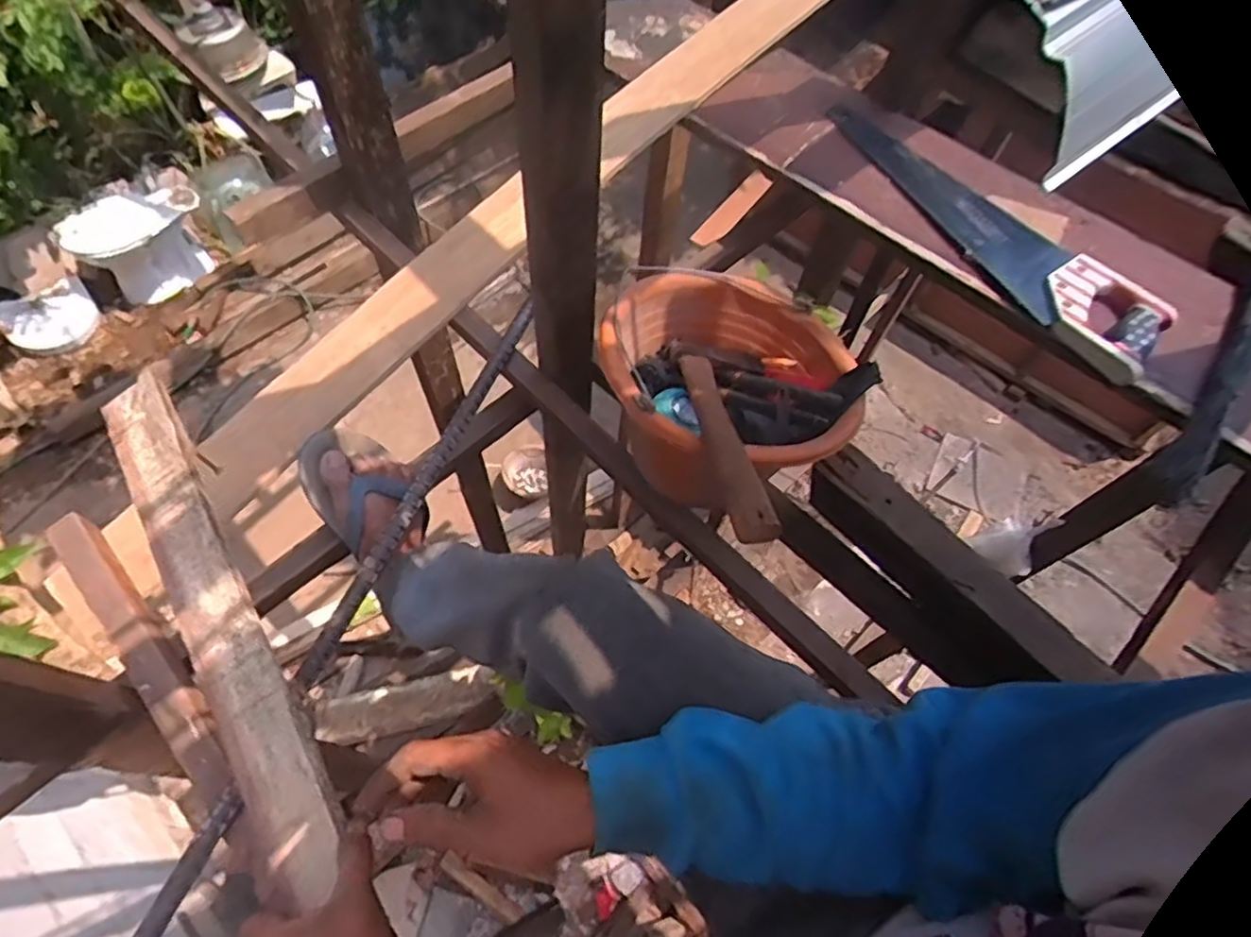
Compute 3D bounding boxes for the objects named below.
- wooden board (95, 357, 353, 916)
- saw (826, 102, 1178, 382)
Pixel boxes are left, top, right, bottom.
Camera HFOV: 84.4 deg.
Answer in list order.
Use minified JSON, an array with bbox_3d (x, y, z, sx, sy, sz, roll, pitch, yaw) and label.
[{"bbox_3d":[-0.320,0.108,0.534,0.067,0.012,0.436,-34,71,2],"label":"wooden board"},{"bbox_3d":[0.436,-0.303,0.863,0.137,0.032,0.498,-38,70,-21],"label":"saw"}]

